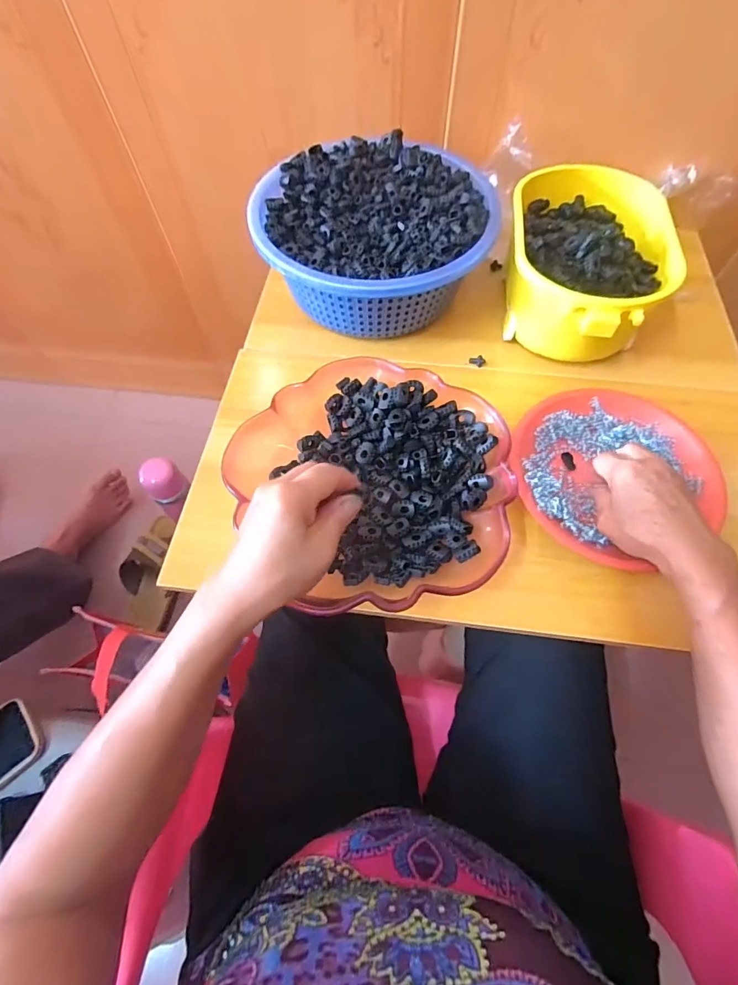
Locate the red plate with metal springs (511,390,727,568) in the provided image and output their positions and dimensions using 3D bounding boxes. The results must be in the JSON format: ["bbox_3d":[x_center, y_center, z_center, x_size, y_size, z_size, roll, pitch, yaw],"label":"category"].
[{"bbox_3d":[0.232,-0.022,0.429,0.186,0.022,0.180,0,63,1],"label":"red plate with metal springs"}]

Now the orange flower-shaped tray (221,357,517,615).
[{"bbox_3d":[0.008,-0.008,0.406,0.246,0.054,0.251,-41,69,-18],"label":"orange flower-shaped tray"}]

